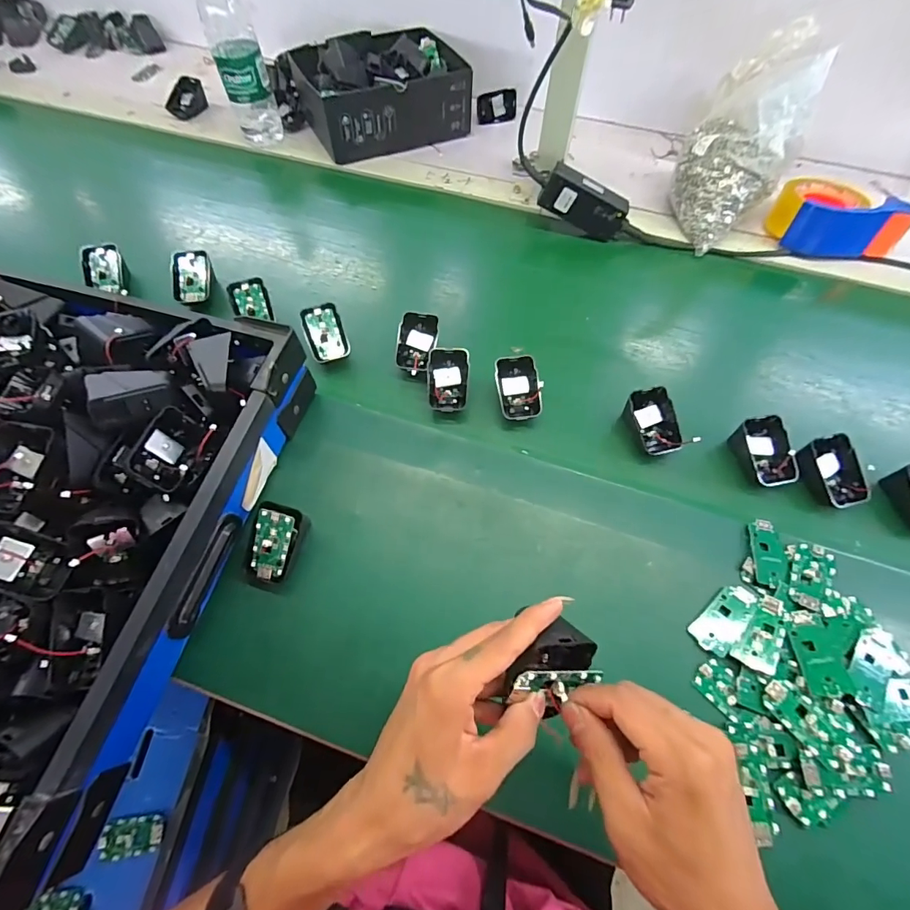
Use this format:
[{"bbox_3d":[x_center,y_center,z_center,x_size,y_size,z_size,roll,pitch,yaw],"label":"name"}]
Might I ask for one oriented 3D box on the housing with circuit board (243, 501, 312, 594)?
[{"bbox_3d":[-0.163,0.080,0.400,0.038,0.042,0.069,15,63,8],"label":"housing with circuit board"}]

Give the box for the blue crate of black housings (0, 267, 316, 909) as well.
[{"bbox_3d":[-0.498,0.013,0.382,0.606,0.118,0.442,14,63,7],"label":"blue crate of black housings"}]

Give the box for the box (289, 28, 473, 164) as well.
[{"bbox_3d":[-0.108,-0.582,0.720,0.255,0.095,0.183,-25,65,-13],"label":"box"}]

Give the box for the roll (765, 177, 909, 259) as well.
[{"bbox_3d":[0.514,-0.327,0.607,0.148,0.060,0.103,18,64,9],"label":"roll"}]

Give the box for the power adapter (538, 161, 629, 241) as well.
[{"bbox_3d":[0.176,-0.337,0.602,0.120,0.054,0.028,24,63,-10],"label":"power adapter"}]

